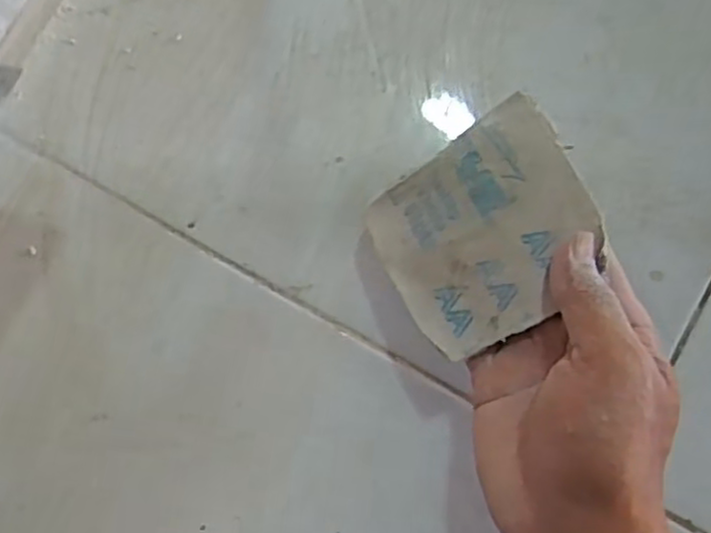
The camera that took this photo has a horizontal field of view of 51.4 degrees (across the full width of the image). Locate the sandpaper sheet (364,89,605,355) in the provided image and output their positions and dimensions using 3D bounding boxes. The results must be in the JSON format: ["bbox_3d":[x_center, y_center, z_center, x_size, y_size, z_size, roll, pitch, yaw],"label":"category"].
[{"bbox_3d":[0.058,-0.015,0.329,0.095,0.006,0.089,-35,69,26],"label":"sandpaper sheet"}]

